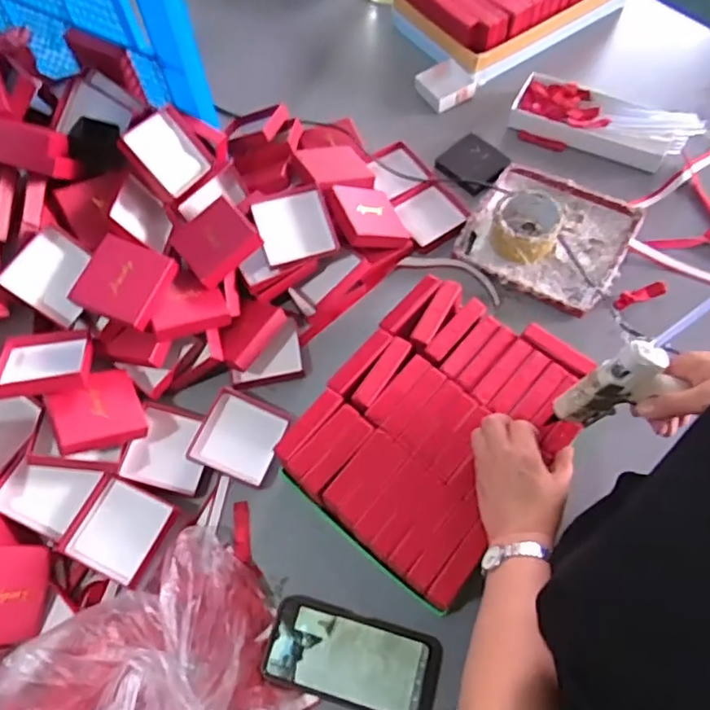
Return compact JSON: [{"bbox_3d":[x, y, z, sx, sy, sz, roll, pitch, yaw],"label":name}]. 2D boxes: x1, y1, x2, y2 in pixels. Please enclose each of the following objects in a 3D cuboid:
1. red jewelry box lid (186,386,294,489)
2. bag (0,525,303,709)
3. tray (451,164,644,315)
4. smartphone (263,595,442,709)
[{"bbox_3d":[-0.134,0.097,0.698,0.092,0.020,0.099,24,59,-4],"label":"red jewelry box lid"},{"bbox_3d":[-0.168,0.308,0.529,0.231,0.132,0.227,-41,69,-17],"label":"bag"},{"bbox_3d":[0.264,-0.172,0.803,0.203,0.052,0.203,28,67,15],"label":"tray"},{"bbox_3d":[-0.002,0.304,0.592,0.169,0.010,0.080,13,64,9],"label":"smartphone"}]

